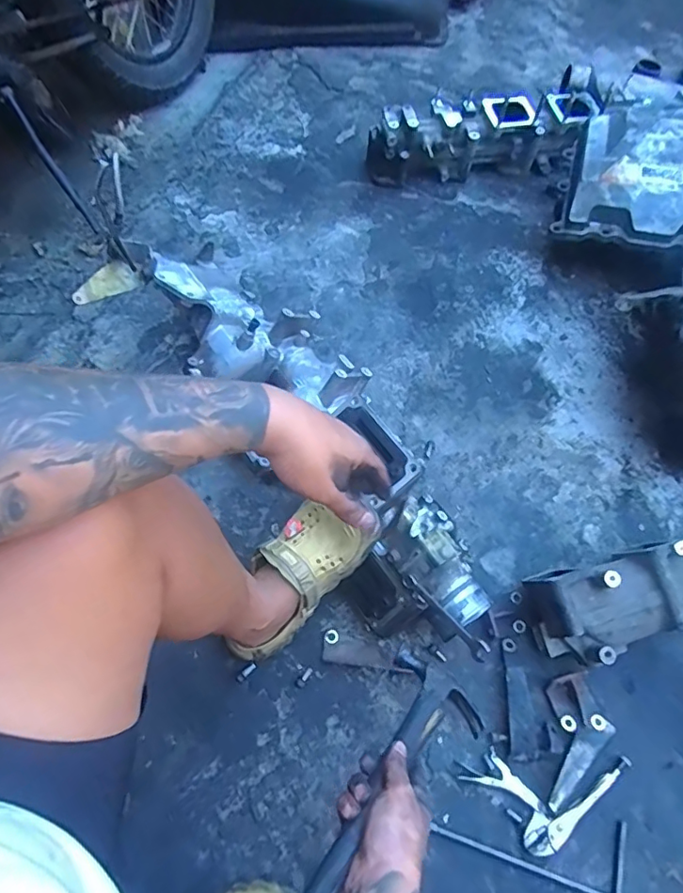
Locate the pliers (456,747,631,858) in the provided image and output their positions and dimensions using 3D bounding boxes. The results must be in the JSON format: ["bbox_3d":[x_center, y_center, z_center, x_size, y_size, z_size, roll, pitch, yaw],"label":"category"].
[{"bbox_3d":[0.289,0.501,0.736,0.240,0.025,0.119,5,63,0],"label":"pliers"}]

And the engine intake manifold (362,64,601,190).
[{"bbox_3d":[0.325,-0.744,1.250,0.509,0.204,0.110,-4,64,-4],"label":"engine intake manifold"}]

